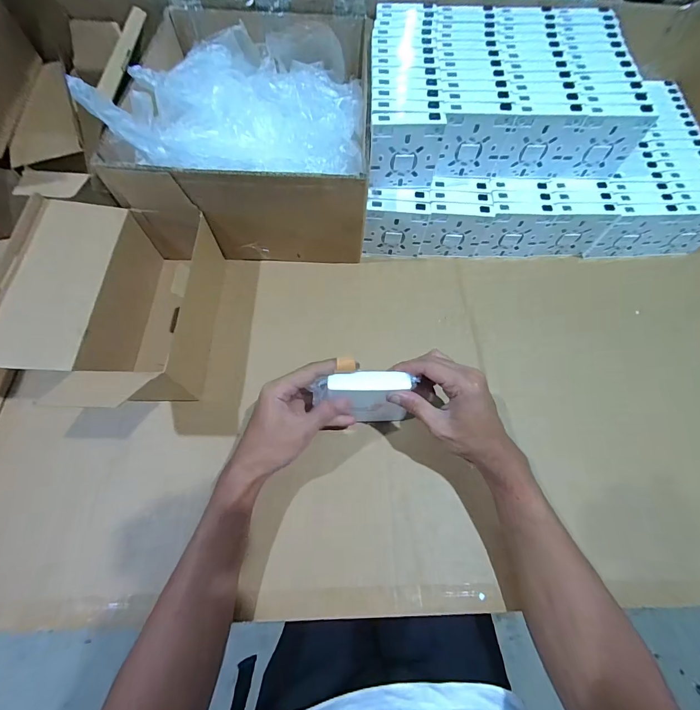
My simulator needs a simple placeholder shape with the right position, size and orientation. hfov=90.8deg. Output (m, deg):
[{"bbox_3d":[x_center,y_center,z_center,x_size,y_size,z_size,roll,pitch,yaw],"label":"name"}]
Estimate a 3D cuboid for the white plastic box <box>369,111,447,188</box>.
[{"bbox_3d":[0.070,-0.254,0.433,0.088,0.085,0.018,-2,64,1],"label":"white plastic box"}]

